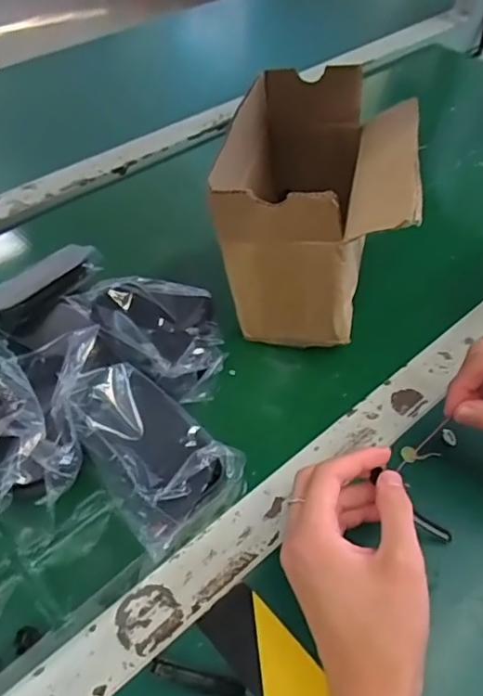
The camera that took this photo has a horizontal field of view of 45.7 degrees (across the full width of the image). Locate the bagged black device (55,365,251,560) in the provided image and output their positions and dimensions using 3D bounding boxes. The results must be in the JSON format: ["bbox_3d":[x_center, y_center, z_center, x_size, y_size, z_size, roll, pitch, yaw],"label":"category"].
[{"bbox_3d":[-0.068,0.067,0.400,0.083,0.046,0.131,-36,58,-26],"label":"bagged black device"}]

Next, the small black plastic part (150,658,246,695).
[{"bbox_3d":[-0.025,0.188,0.326,0.053,0.007,0.011,11,51,9],"label":"small black plastic part"}]

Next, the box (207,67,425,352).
[{"bbox_3d":[0.063,-0.120,0.487,0.138,0.149,0.192,6,50,5],"label":"box"}]

